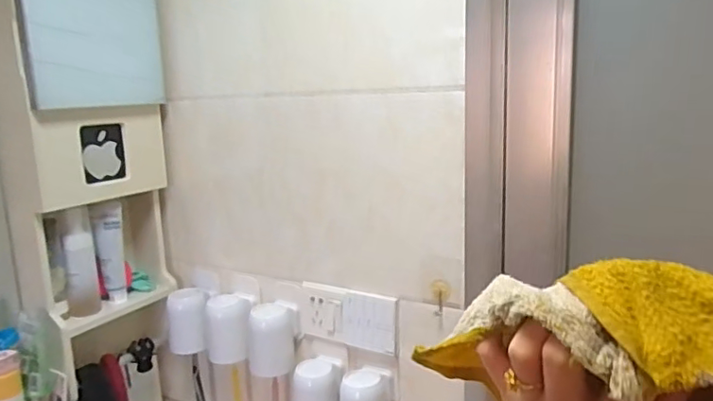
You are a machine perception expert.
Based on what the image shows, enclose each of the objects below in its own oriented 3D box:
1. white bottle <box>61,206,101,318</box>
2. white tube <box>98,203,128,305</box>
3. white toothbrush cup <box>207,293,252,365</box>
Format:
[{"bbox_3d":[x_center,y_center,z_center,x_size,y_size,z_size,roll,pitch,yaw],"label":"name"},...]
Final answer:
[{"bbox_3d":[-0.449,0.102,0.901,0.047,0.174,0.041,-6,12,-14],"label":"white bottle"},{"bbox_3d":[-0.419,0.091,0.958,0.044,0.164,0.038,-8,12,-24],"label":"white tube"},{"bbox_3d":[-0.220,0.223,0.954,0.077,0.108,0.082,-6,12,-14],"label":"white toothbrush cup"}]

